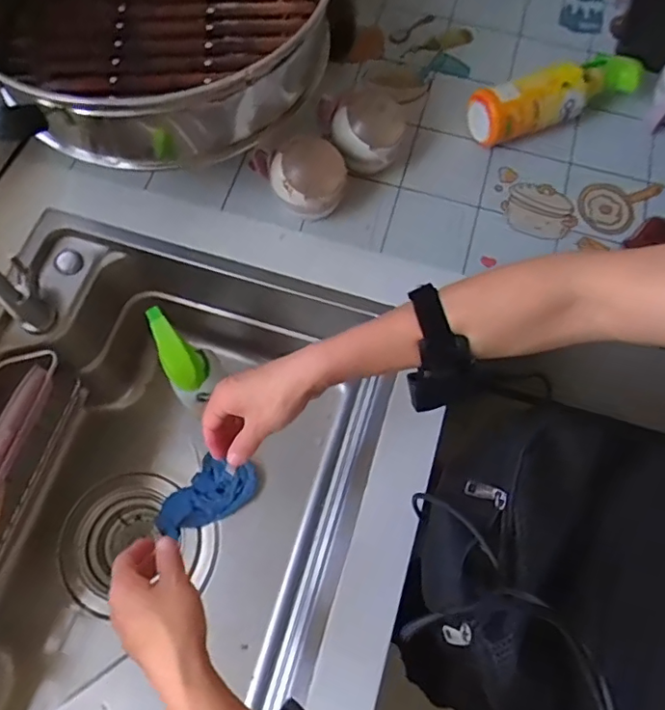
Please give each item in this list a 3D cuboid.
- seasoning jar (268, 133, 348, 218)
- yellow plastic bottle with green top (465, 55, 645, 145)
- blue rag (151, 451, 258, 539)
[{"bbox_3d":[-0.028,-0.198,0.622,0.085,0.080,0.074,-1,70,-2],"label":"seasoning jar"},{"bbox_3d":[0.283,-0.332,0.690,0.233,0.076,0.068,-23,72,-10],"label":"yellow plastic bottle with green top"},{"bbox_3d":[-0.175,0.191,0.744,0.161,0.028,0.073,-30,72,9],"label":"blue rag"}]

